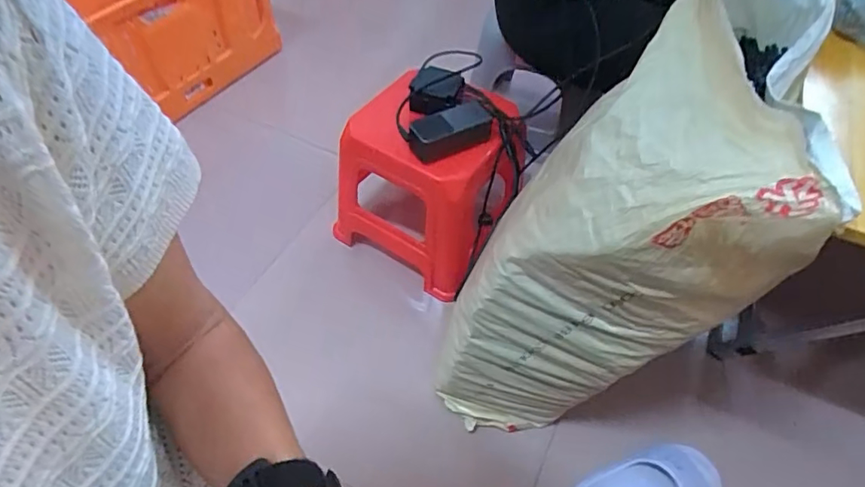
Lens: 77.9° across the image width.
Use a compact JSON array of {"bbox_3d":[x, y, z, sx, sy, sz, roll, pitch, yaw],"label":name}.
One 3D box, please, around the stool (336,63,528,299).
[{"bbox_3d":[-0.007,-0.119,0.974,0.282,0.298,0.228,26,56,18],"label":"stool"}]

